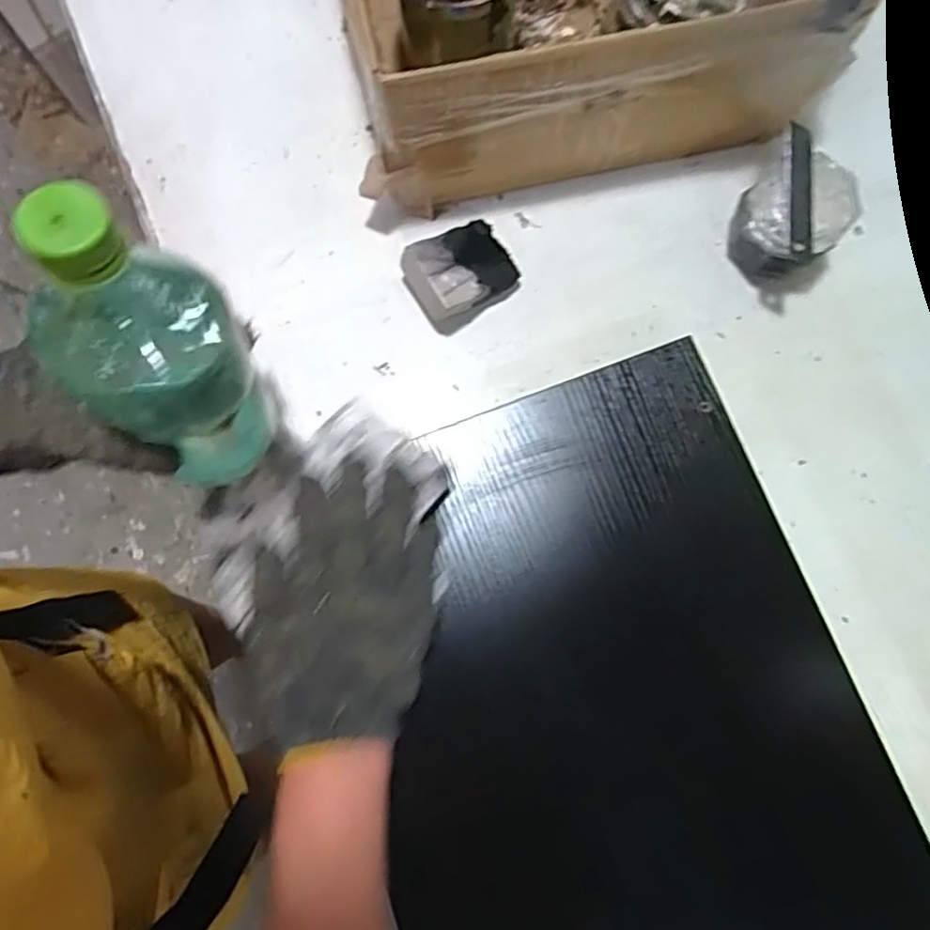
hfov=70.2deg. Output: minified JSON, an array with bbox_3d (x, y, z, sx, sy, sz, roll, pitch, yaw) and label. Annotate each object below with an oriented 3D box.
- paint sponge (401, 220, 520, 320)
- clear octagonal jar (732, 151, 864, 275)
[{"bbox_3d":[-0.003,-0.136,0.465,0.076,0.035,0.057,-33,82,-7],"label":"paint sponge"},{"bbox_3d":[0.226,-0.167,0.462,0.065,0.063,0.069,-15,80,-4],"label":"clear octagonal jar"}]

